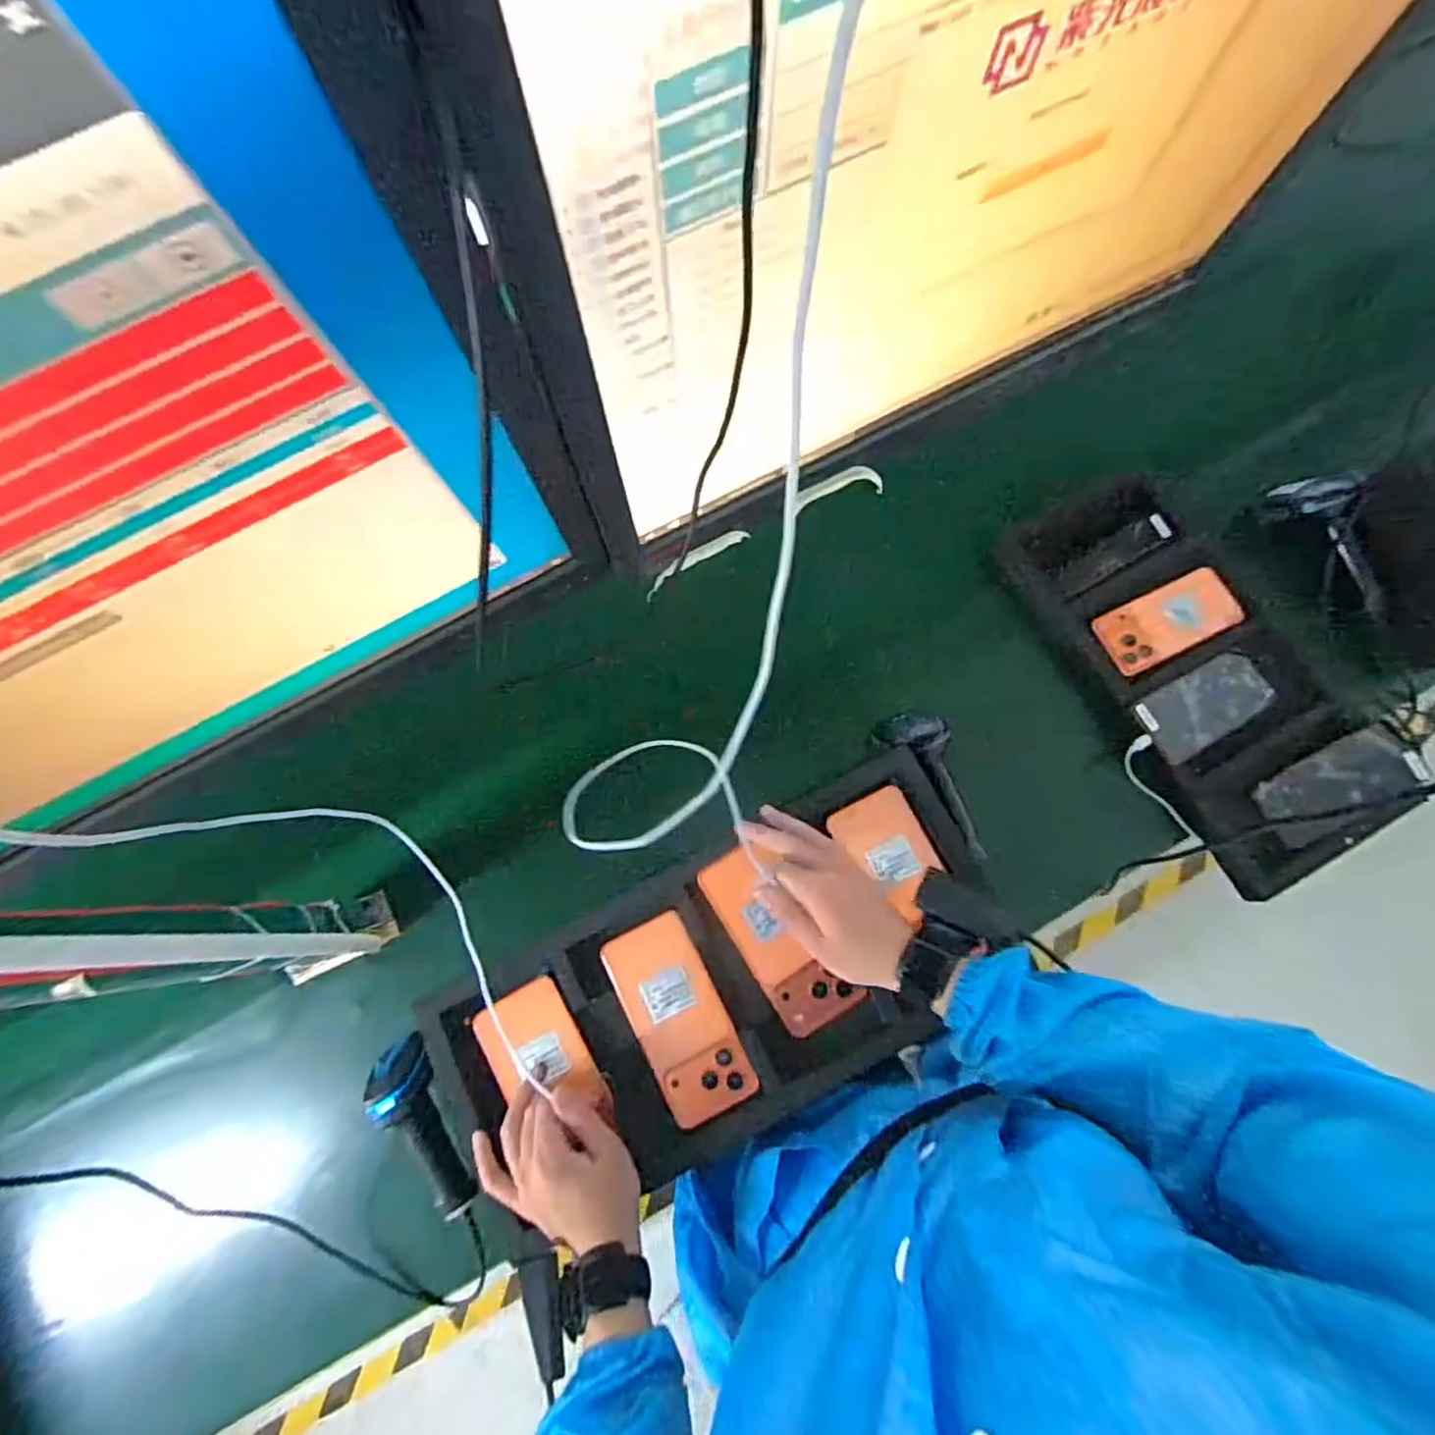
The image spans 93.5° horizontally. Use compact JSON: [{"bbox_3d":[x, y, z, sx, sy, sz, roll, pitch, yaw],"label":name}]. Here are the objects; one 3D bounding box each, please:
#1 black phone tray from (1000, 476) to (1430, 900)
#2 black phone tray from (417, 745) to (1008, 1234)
[{"bbox_3d":[0.539,-0.063,0.748,0.219,0.040,0.462,-26,76,-6],"label":"black phone tray"},{"bbox_3d":[0.008,0.229,0.571,0.485,0.029,0.215,-27,76,-6],"label":"black phone tray"}]

